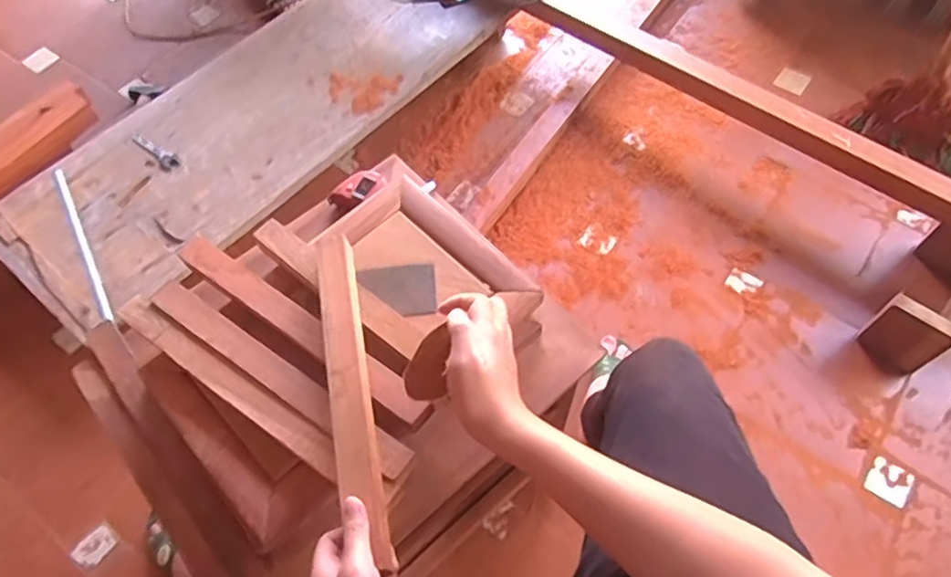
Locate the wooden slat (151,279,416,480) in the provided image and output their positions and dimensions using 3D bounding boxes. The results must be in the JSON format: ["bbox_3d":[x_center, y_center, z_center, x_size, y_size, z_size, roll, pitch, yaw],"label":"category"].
[{"bbox_3d":[-0.196,0.081,0.636,0.316,0.015,0.032,31,67,18],"label":"wooden slat"}]

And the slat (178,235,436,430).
[{"bbox_3d":[-0.179,0.037,0.660,0.326,0.015,0.032,32,67,19],"label":"slat"}]

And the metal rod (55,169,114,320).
[{"bbox_3d":[-0.766,-0.099,1.262,0.020,0.016,0.417,-29,63,-13],"label":"metal rod"}]

